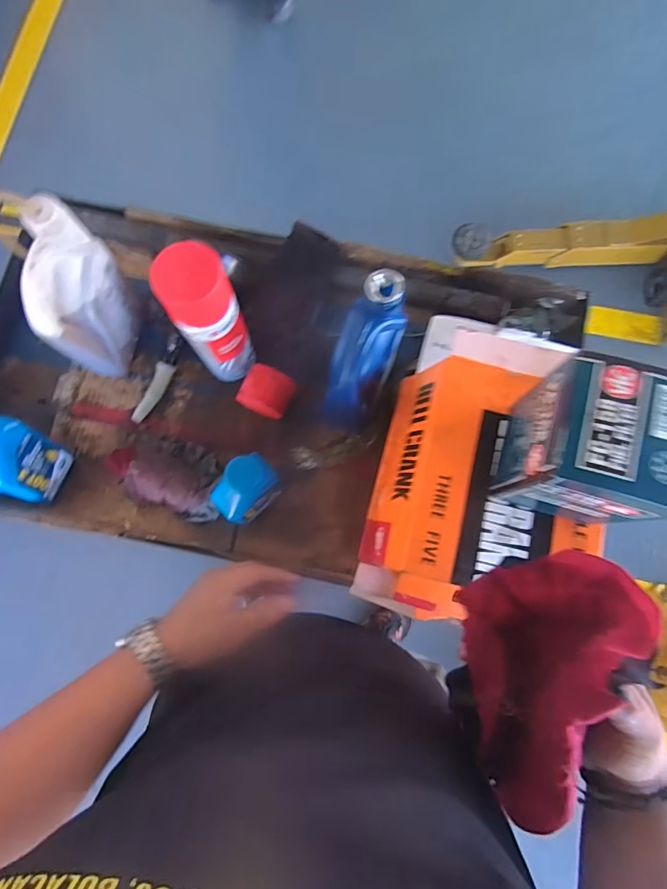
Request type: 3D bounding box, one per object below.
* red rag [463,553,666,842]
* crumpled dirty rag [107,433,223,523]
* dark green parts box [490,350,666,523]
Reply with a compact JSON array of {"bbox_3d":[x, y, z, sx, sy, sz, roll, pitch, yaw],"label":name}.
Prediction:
[{"bbox_3d":[0.149,0.161,0.299,0.096,0.082,0.169,-5,77,-2],"label":"red rag"},{"bbox_3d":[-0.214,0.038,0.612,0.163,0.040,0.094,21,79,4],"label":"crumpled dirty rag"},{"bbox_3d":[0.212,0.007,0.406,0.107,0.158,0.107,11,78,2],"label":"dark green parts box"}]

